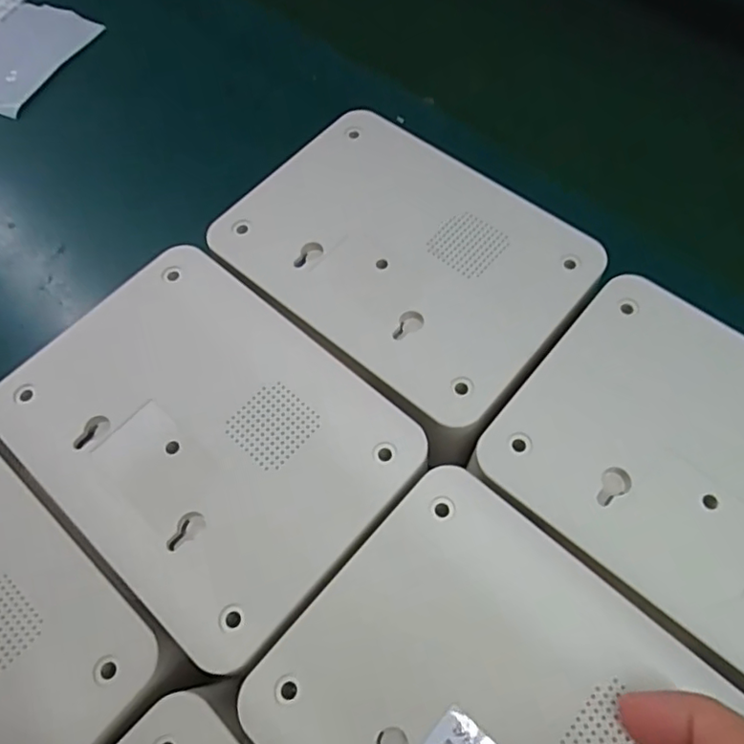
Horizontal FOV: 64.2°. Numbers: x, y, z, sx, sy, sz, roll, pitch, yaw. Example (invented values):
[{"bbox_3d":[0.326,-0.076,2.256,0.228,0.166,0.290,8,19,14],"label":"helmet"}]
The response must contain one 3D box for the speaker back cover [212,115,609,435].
[{"bbox_3d":[0.012,-0.051,0.240,0.138,0.007,0.098,36,71,19],"label":"speaker back cover"}]

